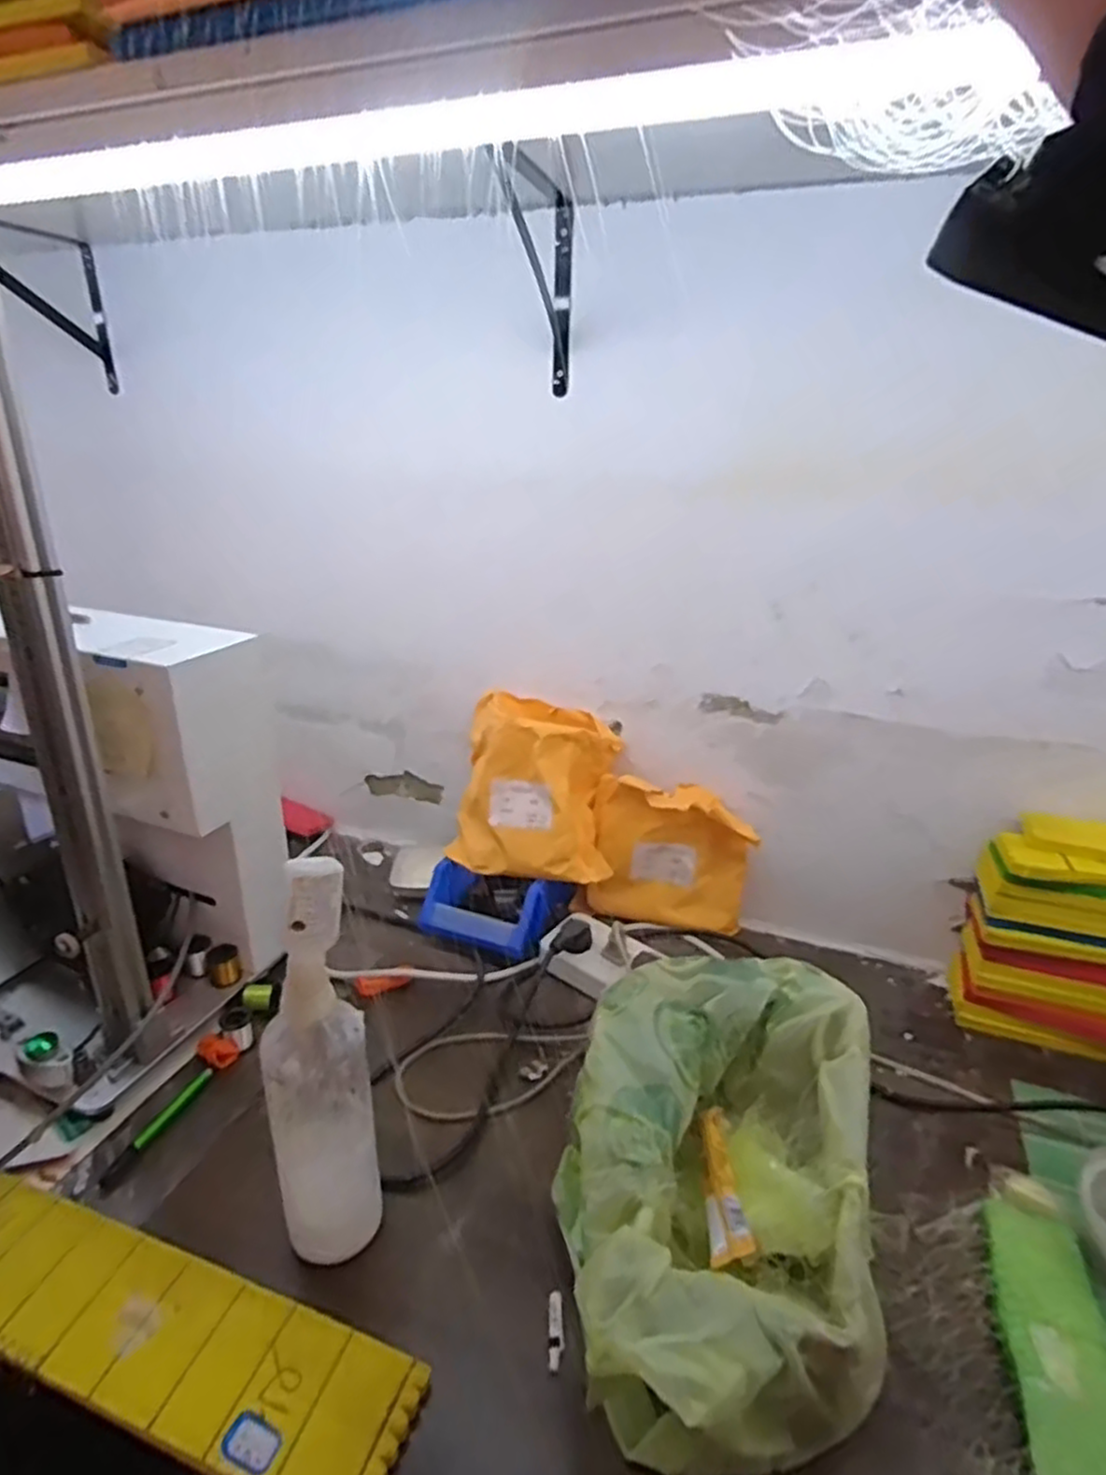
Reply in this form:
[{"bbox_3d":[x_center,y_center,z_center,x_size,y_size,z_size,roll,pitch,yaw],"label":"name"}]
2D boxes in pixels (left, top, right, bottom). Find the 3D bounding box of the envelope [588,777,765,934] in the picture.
[{"bbox_3d":[0.126,0.130,0.801,0.171,0.167,0.047,8,19,11],"label":"envelope"}]

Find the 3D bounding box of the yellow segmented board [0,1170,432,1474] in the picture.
[{"bbox_3d":[-0.252,0.357,0.451,0.356,0.015,0.085,10,23,18],"label":"yellow segmented board"}]

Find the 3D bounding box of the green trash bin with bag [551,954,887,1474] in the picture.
[{"bbox_3d":[0.114,0.288,0.494,0.203,0.122,0.313,8,23,14],"label":"green trash bin with bag"}]

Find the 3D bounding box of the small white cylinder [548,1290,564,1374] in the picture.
[{"bbox_3d":[0.002,0.370,0.460,0.009,0.009,0.043,1,22,-1],"label":"small white cylinder"}]

